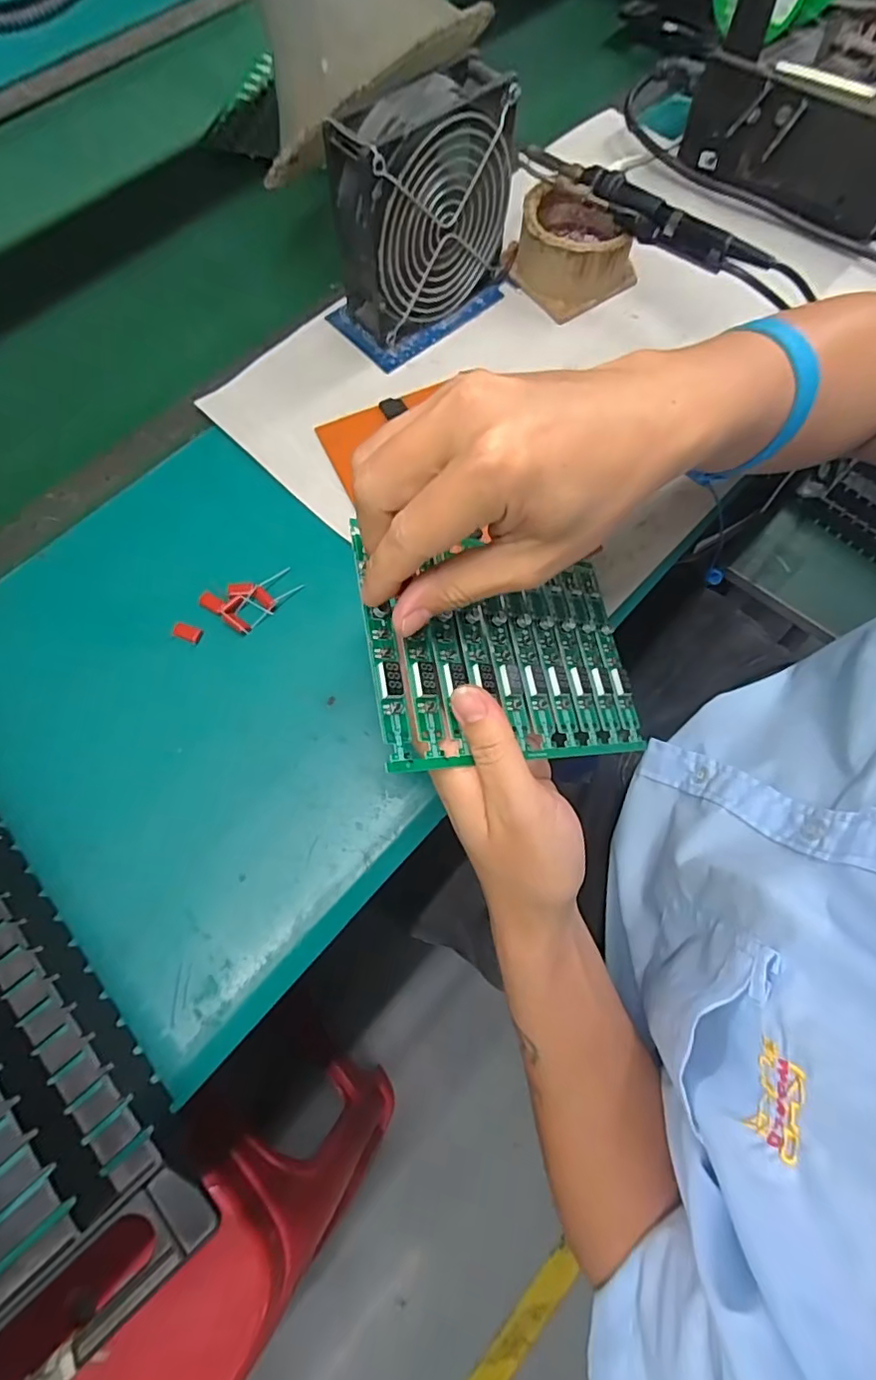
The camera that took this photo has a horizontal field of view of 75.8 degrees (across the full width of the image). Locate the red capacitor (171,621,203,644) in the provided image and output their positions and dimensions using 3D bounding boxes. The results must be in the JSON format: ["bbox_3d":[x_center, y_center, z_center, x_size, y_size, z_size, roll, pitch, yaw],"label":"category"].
[{"bbox_3d":[-0.153,-0.035,0.342,0.017,0.004,0.010,19,72,5],"label":"red capacitor"}]

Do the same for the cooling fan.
[{"bbox_3d":[-0.009,-0.321,0.380,0.120,0.122,0.048,-42,77,-13],"label":"cooling fan"}]

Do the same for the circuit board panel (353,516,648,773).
[{"bbox_3d":[0.039,-0.019,0.291,0.161,0.005,0.108,0,72,-32],"label":"circuit board panel"}]

